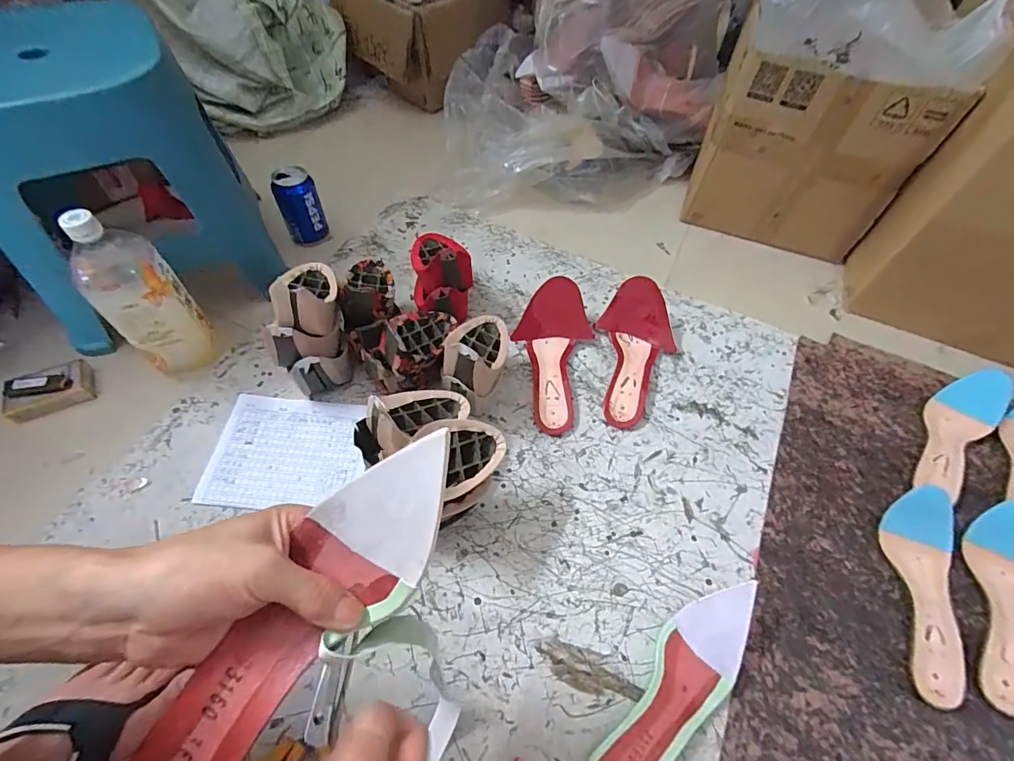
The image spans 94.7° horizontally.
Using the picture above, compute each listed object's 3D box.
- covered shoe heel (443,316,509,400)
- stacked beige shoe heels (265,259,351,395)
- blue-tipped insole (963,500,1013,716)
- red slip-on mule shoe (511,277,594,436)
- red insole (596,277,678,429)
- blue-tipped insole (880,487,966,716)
[{"bbox_3d":[-0.040,-0.049,0.582,0.075,0.068,0.119,6,56,1],"label":"covered shoe heel"},{"bbox_3d":[-0.255,-0.076,0.606,0.083,0.156,0.136,-13,58,-12],"label":"stacked beige shoe heels"},{"bbox_3d":[0.551,0.239,0.502,0.076,0.054,0.216,21,58,10],"label":"blue-tipped insole"},{"bbox_3d":[0.062,-0.040,0.664,0.112,0.058,0.229,8,56,2],"label":"red slip-on mule shoe"},{"bbox_3d":[0.188,-0.039,0.673,0.113,0.056,0.221,11,69,4],"label":"red insole"},{"bbox_3d":[0.467,0.228,0.507,0.068,0.057,0.213,10,56,3],"label":"blue-tipped insole"}]

